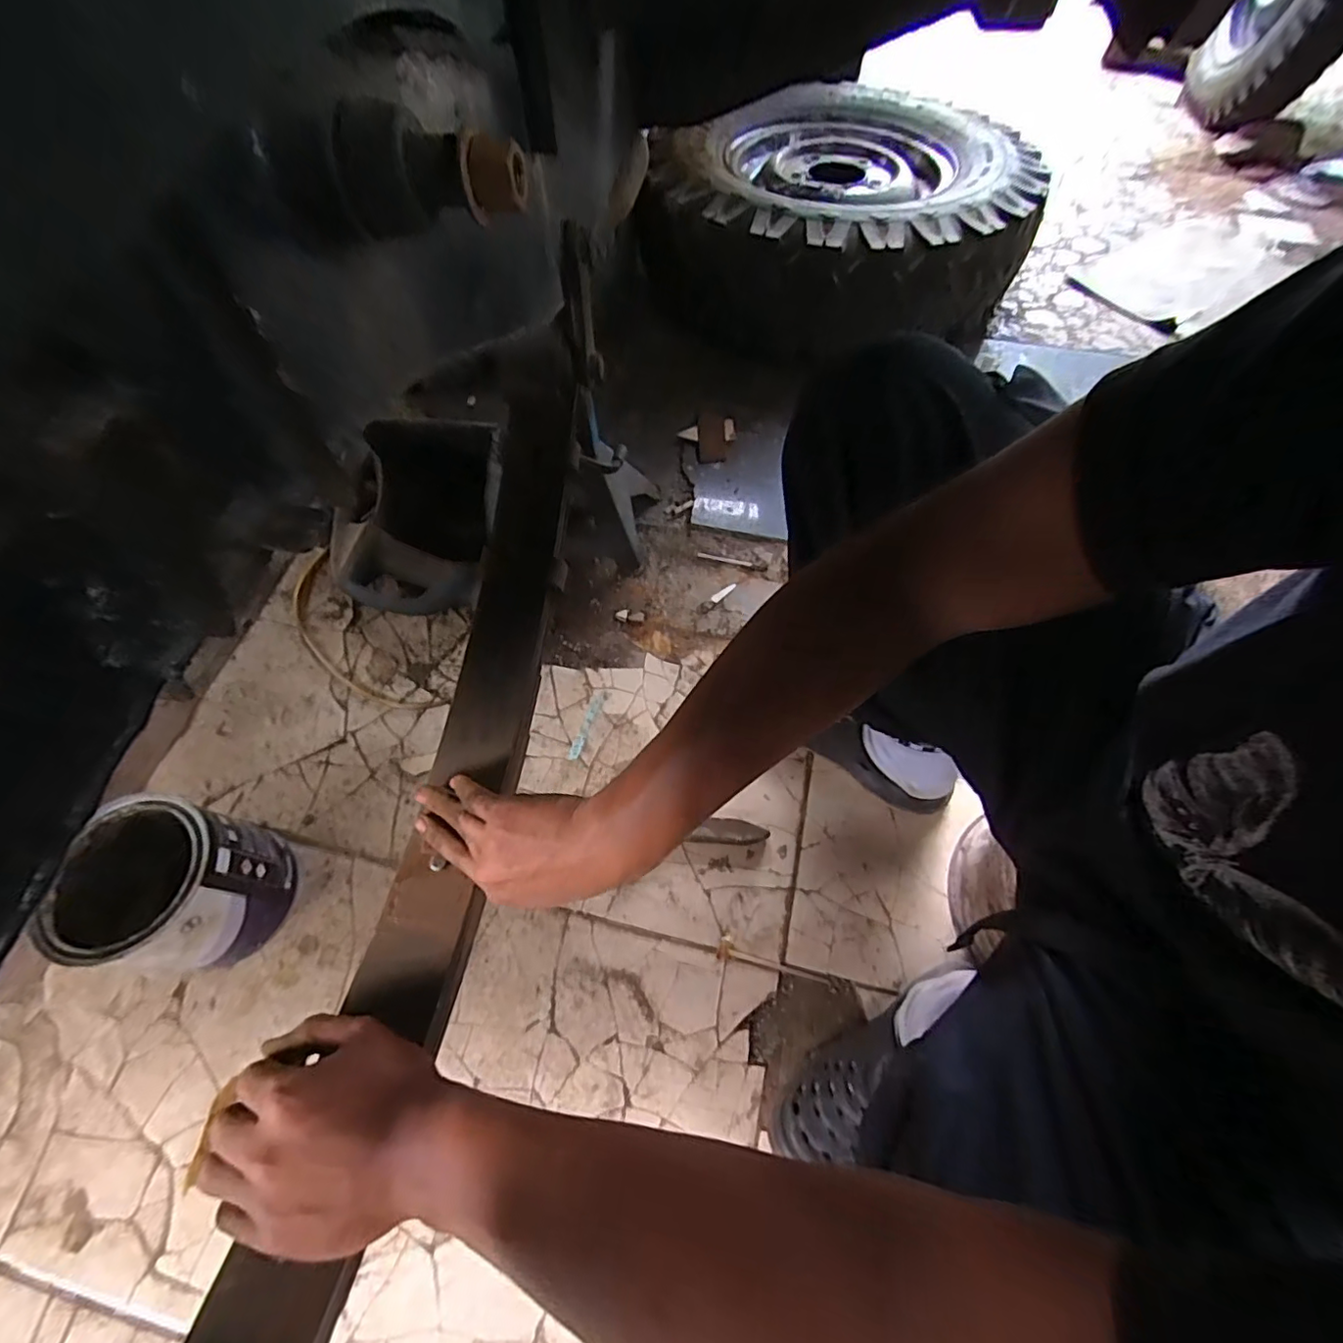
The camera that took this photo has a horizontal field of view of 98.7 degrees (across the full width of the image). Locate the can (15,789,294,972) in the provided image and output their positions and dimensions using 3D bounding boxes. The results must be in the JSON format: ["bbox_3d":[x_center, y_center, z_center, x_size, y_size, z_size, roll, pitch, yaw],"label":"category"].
[{"bbox_3d":[-0.506,0.220,0.597,0.156,0.162,0.142,0,62,-1],"label":"can"}]

